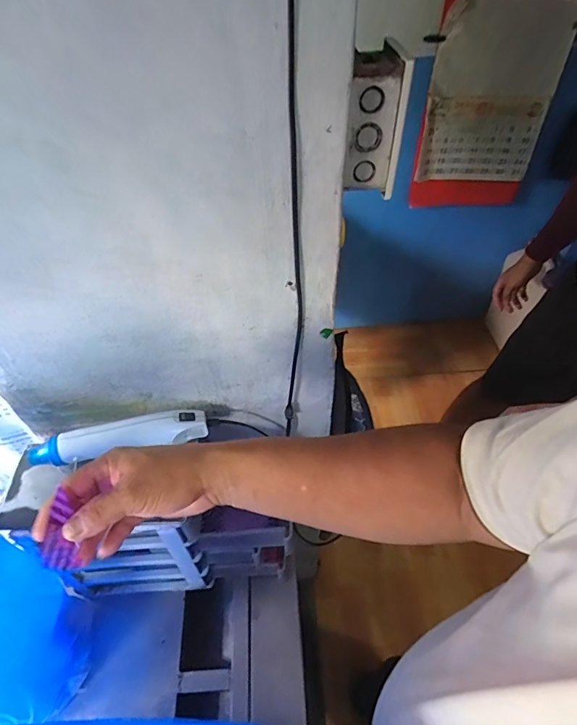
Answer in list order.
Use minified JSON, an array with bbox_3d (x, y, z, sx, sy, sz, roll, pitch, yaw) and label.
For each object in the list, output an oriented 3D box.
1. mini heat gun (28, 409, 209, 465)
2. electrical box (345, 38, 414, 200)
[{"bbox_3d":[-0.215,0.098,0.582,0.209,0.049,0.045,-13,49,-9],"label":"mini heat gun"},{"bbox_3d":[0.083,-0.224,0.411,0.048,0.113,0.050,6,49,7],"label":"electrical box"}]

